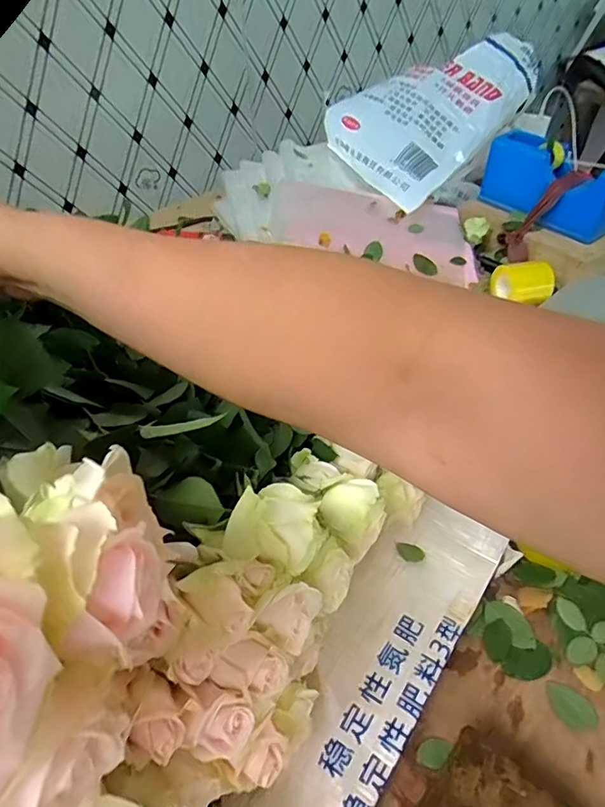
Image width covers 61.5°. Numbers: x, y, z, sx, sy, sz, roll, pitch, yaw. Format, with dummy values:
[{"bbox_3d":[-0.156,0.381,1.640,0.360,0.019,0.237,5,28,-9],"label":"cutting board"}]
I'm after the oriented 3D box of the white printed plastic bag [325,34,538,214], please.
[{"bbox_3d":[0.205,-0.496,0.873,0.280,0.194,0.260,-28,56,-26],"label":"white printed plastic bag"}]

